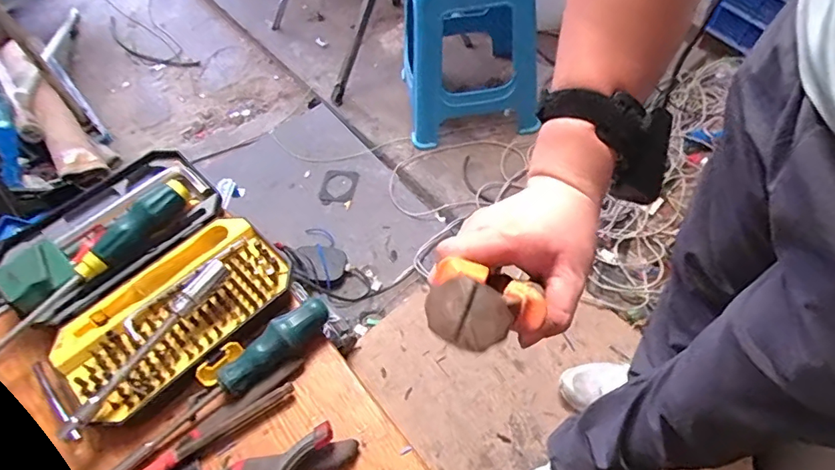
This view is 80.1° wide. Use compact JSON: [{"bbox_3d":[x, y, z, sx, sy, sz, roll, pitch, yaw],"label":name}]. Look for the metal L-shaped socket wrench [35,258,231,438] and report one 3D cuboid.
[{"bbox_3d":[-0.213,0.074,0.377,0.051,0.034,0.153,28,64,21],"label":"metal L-shaped socket wrench"}]

